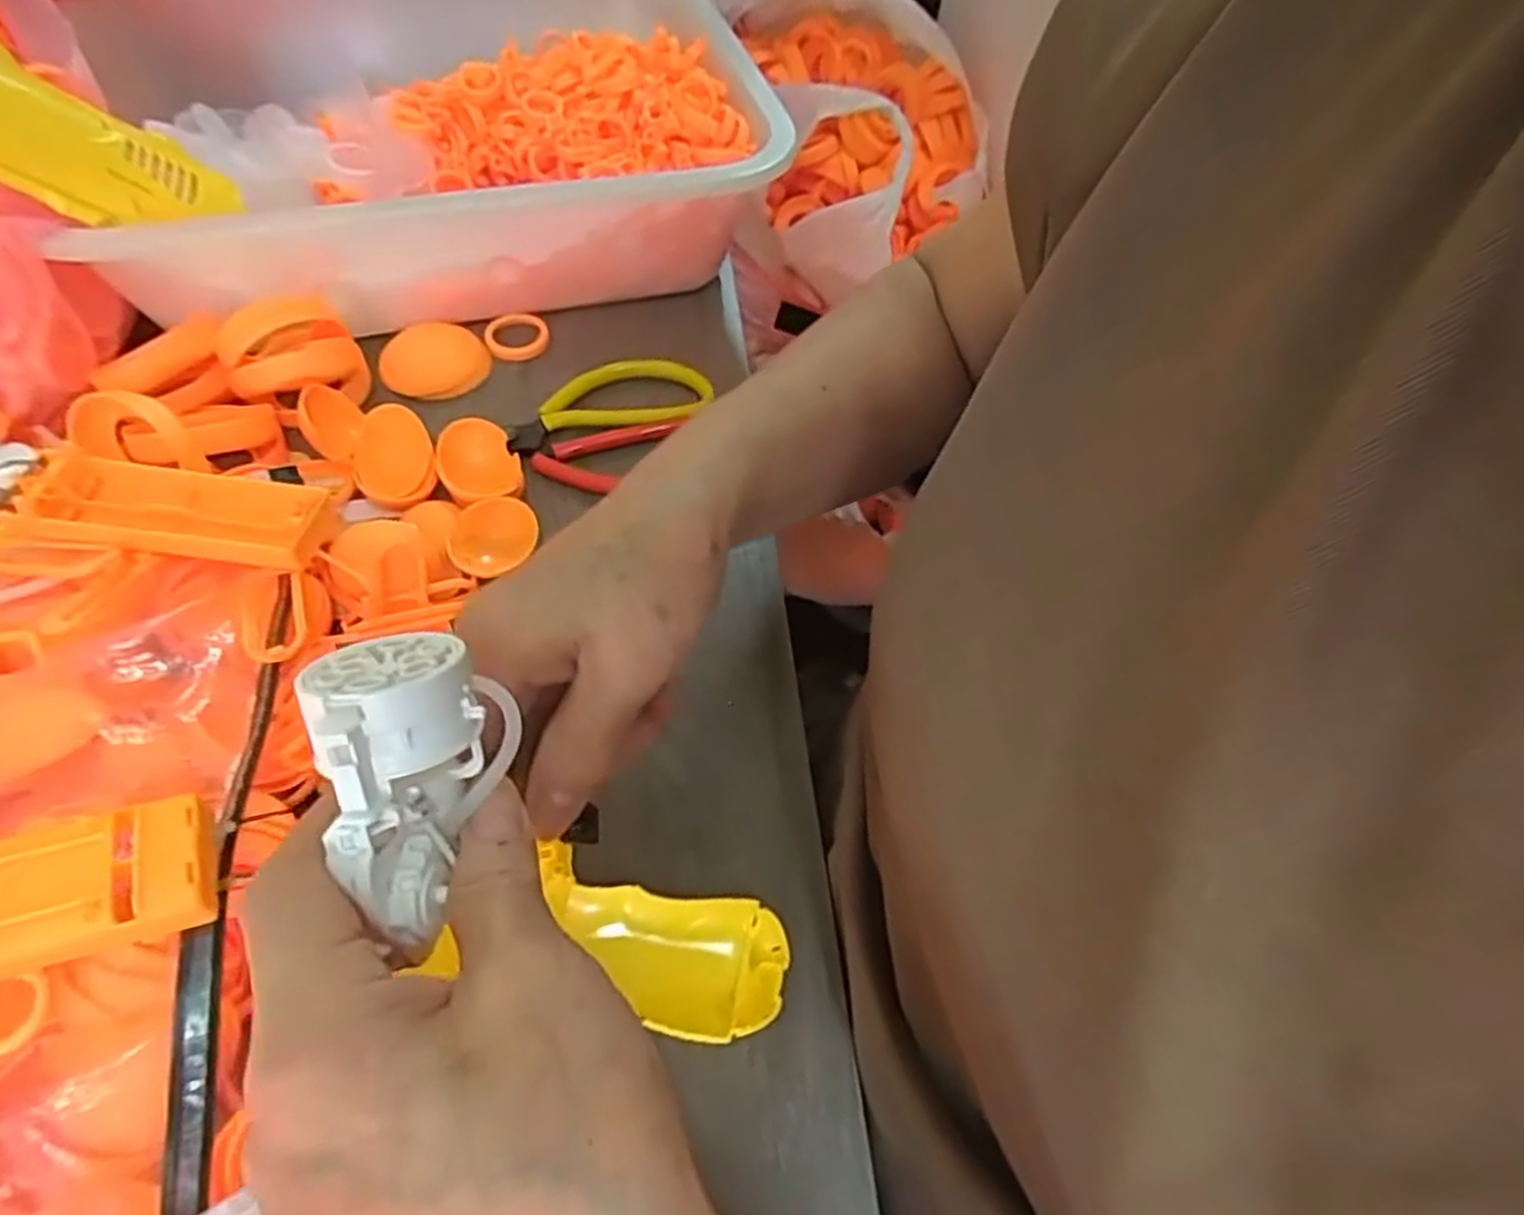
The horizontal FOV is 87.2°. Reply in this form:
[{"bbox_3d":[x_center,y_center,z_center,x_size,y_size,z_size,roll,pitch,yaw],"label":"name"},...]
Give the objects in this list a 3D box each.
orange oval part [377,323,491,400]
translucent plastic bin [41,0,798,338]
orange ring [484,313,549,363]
[{"bbox_3d":[-0.179,-0.134,0.435,0.057,0.009,0.053,-9,57,-11],"label":"orange oval part"},{"bbox_3d":[-0.193,-0.287,0.477,0.352,0.083,0.308,-15,59,-15],"label":"translucent plastic bin"},{"bbox_3d":[-0.139,-0.154,0.457,0.034,0.008,0.034,2,56,-4],"label":"orange ring"}]

